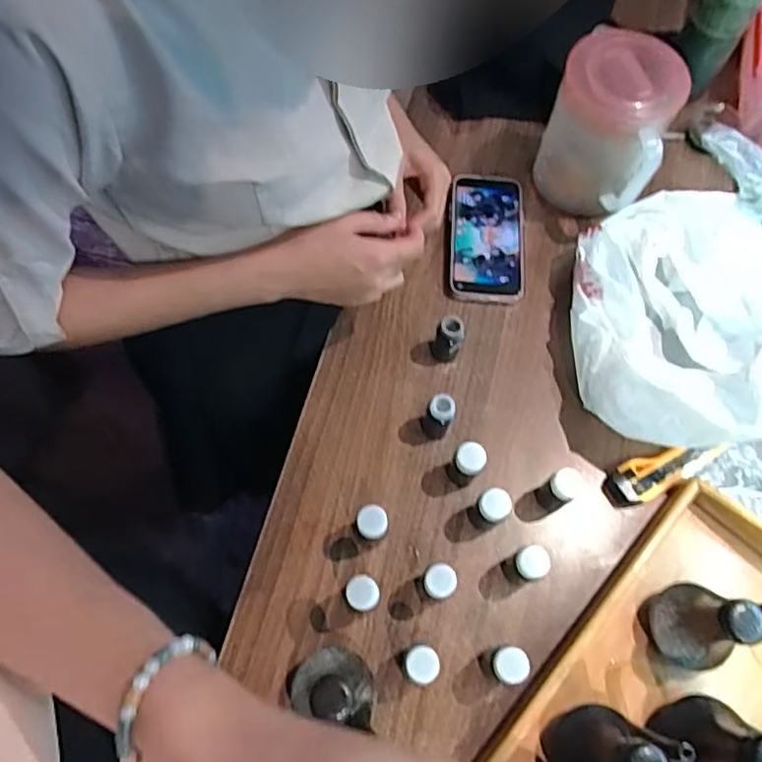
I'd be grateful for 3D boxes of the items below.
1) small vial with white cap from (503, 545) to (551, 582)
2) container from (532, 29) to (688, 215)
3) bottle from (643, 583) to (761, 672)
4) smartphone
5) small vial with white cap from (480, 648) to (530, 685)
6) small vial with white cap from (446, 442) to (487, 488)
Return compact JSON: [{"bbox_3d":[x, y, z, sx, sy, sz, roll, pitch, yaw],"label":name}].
[{"bbox_3d":[0.125,0.160,0.537,0.027,0.052,0.026,1,66,-2],"label":"small vial with white cap"},{"bbox_3d":[0.235,-0.262,0.664,0.116,0.159,0.103,22,67,7],"label":"container"},{"bbox_3d":[0.261,0.196,0.496,0.067,0.093,0.063,1,66,-2],"label":"bottle"},{"bbox_3d":[0.121,-0.165,0.706,0.084,0.015,0.170,3,66,-1],"label":"smartphone"},{"bbox_3d":[0.099,0.228,0.501,0.025,0.063,0.025,-9,67,-7],"label":"small vial with white cap"},{"bbox_3d":[0.078,0.078,0.571,0.027,0.056,0.027,1,66,-2],"label":"small vial with white cap"}]

